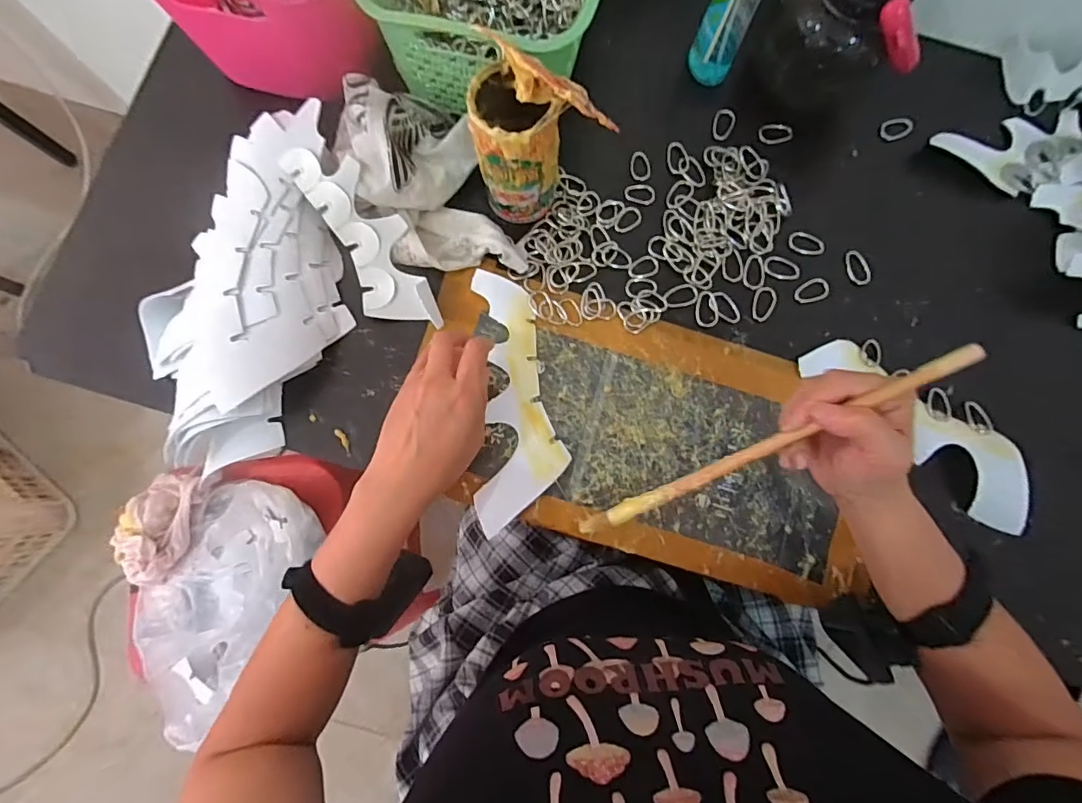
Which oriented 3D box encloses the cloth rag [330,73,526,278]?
[{"bbox_3d":[-0.107,-0.192,0.450,0.120,0.057,0.196,-24,83,-7],"label":"cloth rag"}]

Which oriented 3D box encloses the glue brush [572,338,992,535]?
[{"bbox_3d":[0.144,0.035,0.345,0.271,0.015,0.012,-30,86,21],"label":"glue brush"}]

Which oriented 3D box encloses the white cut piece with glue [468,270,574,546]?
[{"bbox_3d":[-0.021,-0.005,0.450,0.074,0.015,0.224,-4,79,-4],"label":"white cut piece with glue"}]

